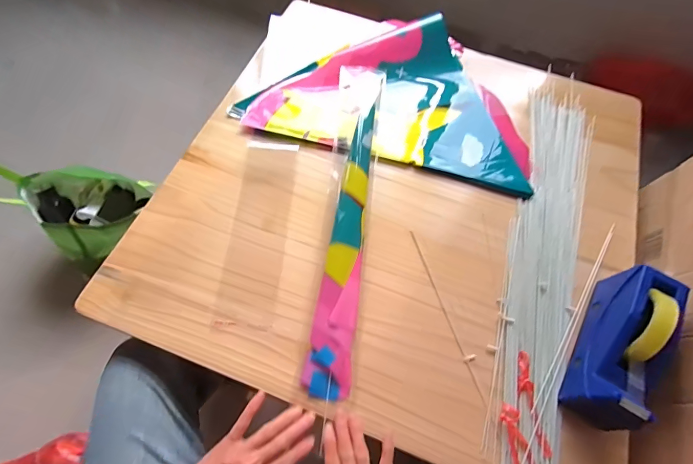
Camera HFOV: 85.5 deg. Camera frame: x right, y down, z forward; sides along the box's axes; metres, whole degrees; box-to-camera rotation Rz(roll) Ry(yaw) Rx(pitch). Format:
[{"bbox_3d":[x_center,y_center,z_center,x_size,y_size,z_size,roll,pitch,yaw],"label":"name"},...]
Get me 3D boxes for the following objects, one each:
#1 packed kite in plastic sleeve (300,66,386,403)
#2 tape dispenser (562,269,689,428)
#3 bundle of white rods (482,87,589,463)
[{"bbox_3d":[0.003,-0.046,0.603,0.068,0.028,0.572,8,64,1],"label":"packed kite in plastic sleeve"},{"bbox_3d":[0.364,0.146,0.486,0.069,0.107,0.207,29,66,11],"label":"tape dispenser"},{"bbox_3d":[0.315,0.029,0.599,0.104,0.011,0.686,19,64,6],"label":"bundle of white rods"}]

